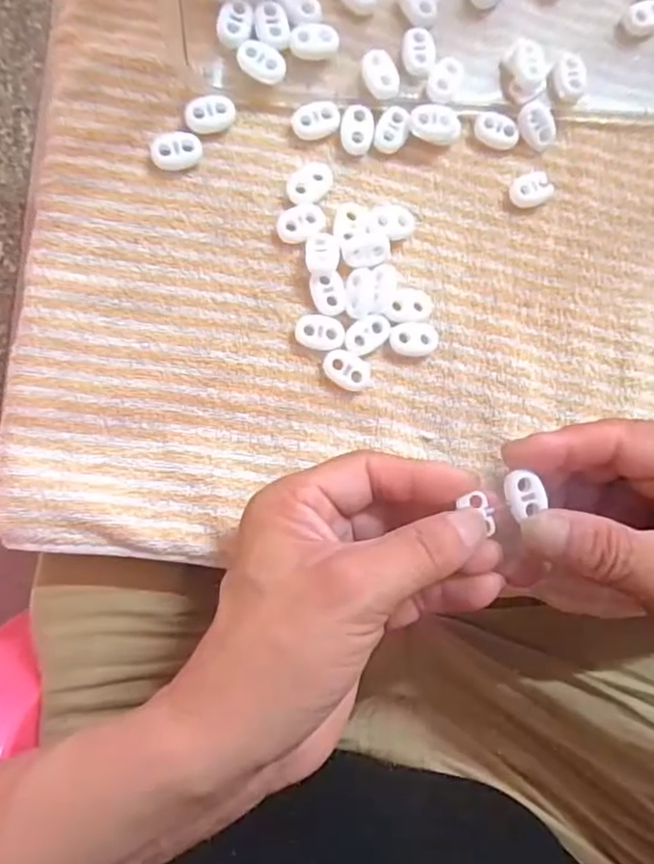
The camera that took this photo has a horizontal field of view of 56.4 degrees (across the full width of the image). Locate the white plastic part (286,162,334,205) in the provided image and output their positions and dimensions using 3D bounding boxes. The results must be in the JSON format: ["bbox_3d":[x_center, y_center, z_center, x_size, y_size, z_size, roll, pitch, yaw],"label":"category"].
[{"bbox_3d":[-0.008,-0.115,0.281,0.024,0.004,0.016,-45,94,-8],"label":"white plastic part"}]

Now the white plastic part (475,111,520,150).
[{"bbox_3d":[0.082,-0.145,0.293,0.021,0.005,0.015,9,86,-8],"label":"white plastic part"}]

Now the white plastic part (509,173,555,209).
[{"bbox_3d":[0.099,-0.117,0.295,0.023,0.006,0.016,-24,91,-9],"label":"white plastic part"}]

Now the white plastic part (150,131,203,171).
[{"bbox_3d":[-0.067,-0.127,0.273,0.022,0.006,0.016,-9,88,-9],"label":"white plastic part"}]

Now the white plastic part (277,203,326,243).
[{"bbox_3d":[-0.012,-0.096,0.279,0.022,0.004,0.016,-32,92,-9],"label":"white plastic part"}]

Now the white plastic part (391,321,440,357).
[{"bbox_3d":[0.041,-0.043,0.285,0.023,0.004,0.016,-4,88,-8],"label":"white plastic part"}]

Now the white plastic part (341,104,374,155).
[{"bbox_3d":[0.014,-0.141,0.284,0.015,0.004,0.021,8,86,-8],"label":"white plastic part"}]

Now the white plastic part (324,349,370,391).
[{"bbox_3d":[0.009,-0.028,0.279,0.023,0.004,0.016,29,83,-6],"label":"white plastic part"}]

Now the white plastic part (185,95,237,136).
[{"bbox_3d":[-0.053,-0.144,0.276,0.022,0.005,0.014,-16,89,-9],"label":"white plastic part"}]

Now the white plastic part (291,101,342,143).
[{"bbox_3d":[-0.005,-0.144,0.283,0.023,0.004,0.014,-19,90,-9],"label":"white plastic part"}]

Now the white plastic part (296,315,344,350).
[{"bbox_3d":[-0.003,-0.045,0.276,0.022,0.004,0.016,6,86,-8],"label":"white plastic part"}]

